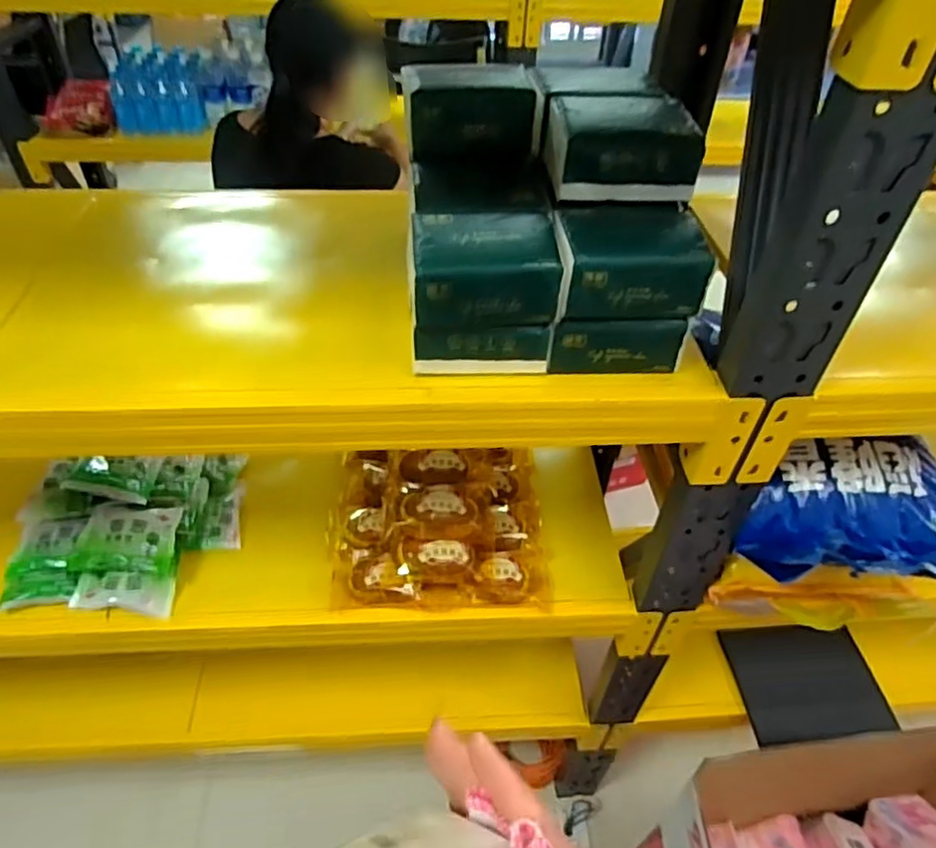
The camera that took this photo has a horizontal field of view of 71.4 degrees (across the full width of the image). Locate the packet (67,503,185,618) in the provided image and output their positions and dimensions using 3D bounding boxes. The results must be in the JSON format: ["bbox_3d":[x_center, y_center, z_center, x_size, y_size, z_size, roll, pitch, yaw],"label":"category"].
[{"bbox_3d":[-0.432,0.173,0.827,0.119,0.031,0.129,3,85,-3],"label":"packet"}]

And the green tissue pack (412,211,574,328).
[{"bbox_3d":[0.014,-0.131,0.546,0.124,0.063,0.083,-2,44,-5],"label":"green tissue pack"}]

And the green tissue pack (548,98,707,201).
[{"bbox_3d":[0.134,-0.246,0.578,0.123,0.058,0.089,1,44,-1],"label":"green tissue pack"}]

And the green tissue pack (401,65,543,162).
[{"bbox_3d":[0.004,-0.303,0.627,0.128,0.066,0.078,-6,45,-8],"label":"green tissue pack"}]

